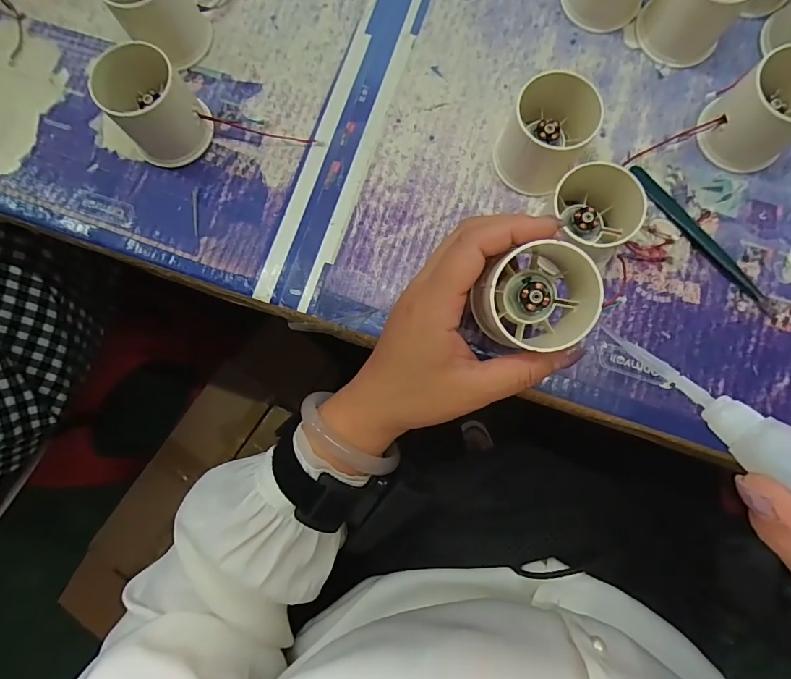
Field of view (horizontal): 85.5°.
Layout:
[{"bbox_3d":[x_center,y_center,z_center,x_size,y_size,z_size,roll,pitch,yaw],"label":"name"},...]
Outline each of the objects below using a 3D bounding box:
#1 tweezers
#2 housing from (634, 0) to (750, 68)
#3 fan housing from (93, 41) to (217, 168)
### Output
[{"bbox_3d":[0.201,-0.068,0.283,0.012,0.004,0.123,-36,83,-3],"label":"tweezers"},{"bbox_3d":[0.200,-0.224,0.282,0.053,0.051,0.062,35,85,6],"label":"housing"},{"bbox_3d":[-0.161,-0.154,0.281,0.053,0.051,0.058,0,83,2],"label":"fan housing"}]

